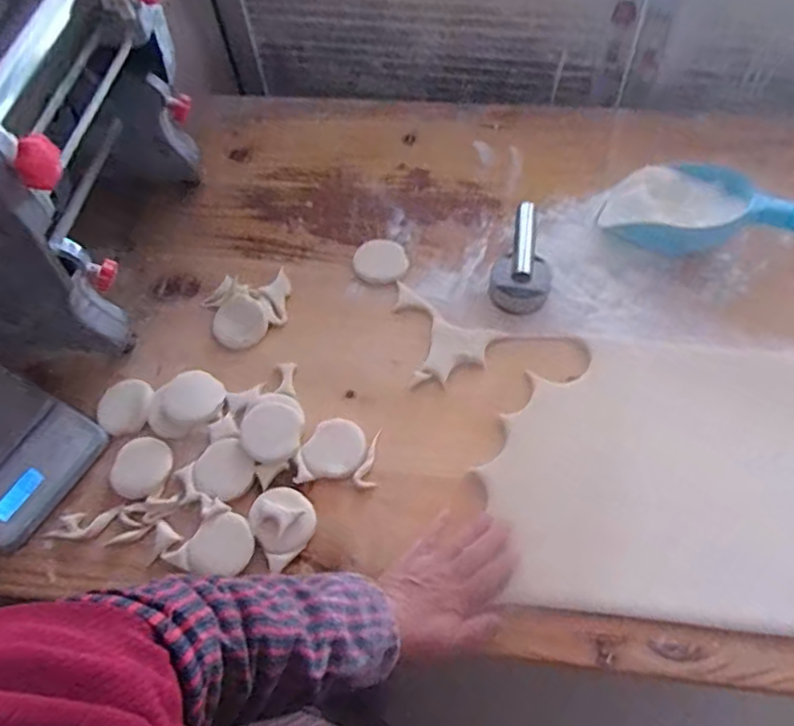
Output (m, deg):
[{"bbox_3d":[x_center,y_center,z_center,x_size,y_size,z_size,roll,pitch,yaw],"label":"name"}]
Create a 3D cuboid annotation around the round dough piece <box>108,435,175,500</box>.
[{"bbox_3d":[-0.292,0.121,0.719,0.070,0.020,0.067,-1,61,2],"label":"round dough piece"}]

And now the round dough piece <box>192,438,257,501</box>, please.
[{"bbox_3d":[-0.196,0.122,0.709,0.063,0.014,0.069,-1,61,2],"label":"round dough piece"}]

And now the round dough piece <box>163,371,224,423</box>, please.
[{"bbox_3d":[-0.240,0.041,0.744,0.067,0.010,0.061,2,74,-6],"label":"round dough piece"}]

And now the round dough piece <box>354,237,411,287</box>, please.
[{"bbox_3d":[-0.021,-0.138,0.847,0.073,0.007,0.071,-1,61,2],"label":"round dough piece"}]

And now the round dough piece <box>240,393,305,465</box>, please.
[{"bbox_3d":[-0.143,0.075,0.726,0.069,0.017,0.083,5,62,5],"label":"round dough piece"}]

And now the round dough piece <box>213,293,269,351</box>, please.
[{"bbox_3d":[-0.199,-0.052,0.806,0.070,0.006,0.070,-1,77,5],"label":"round dough piece"}]

